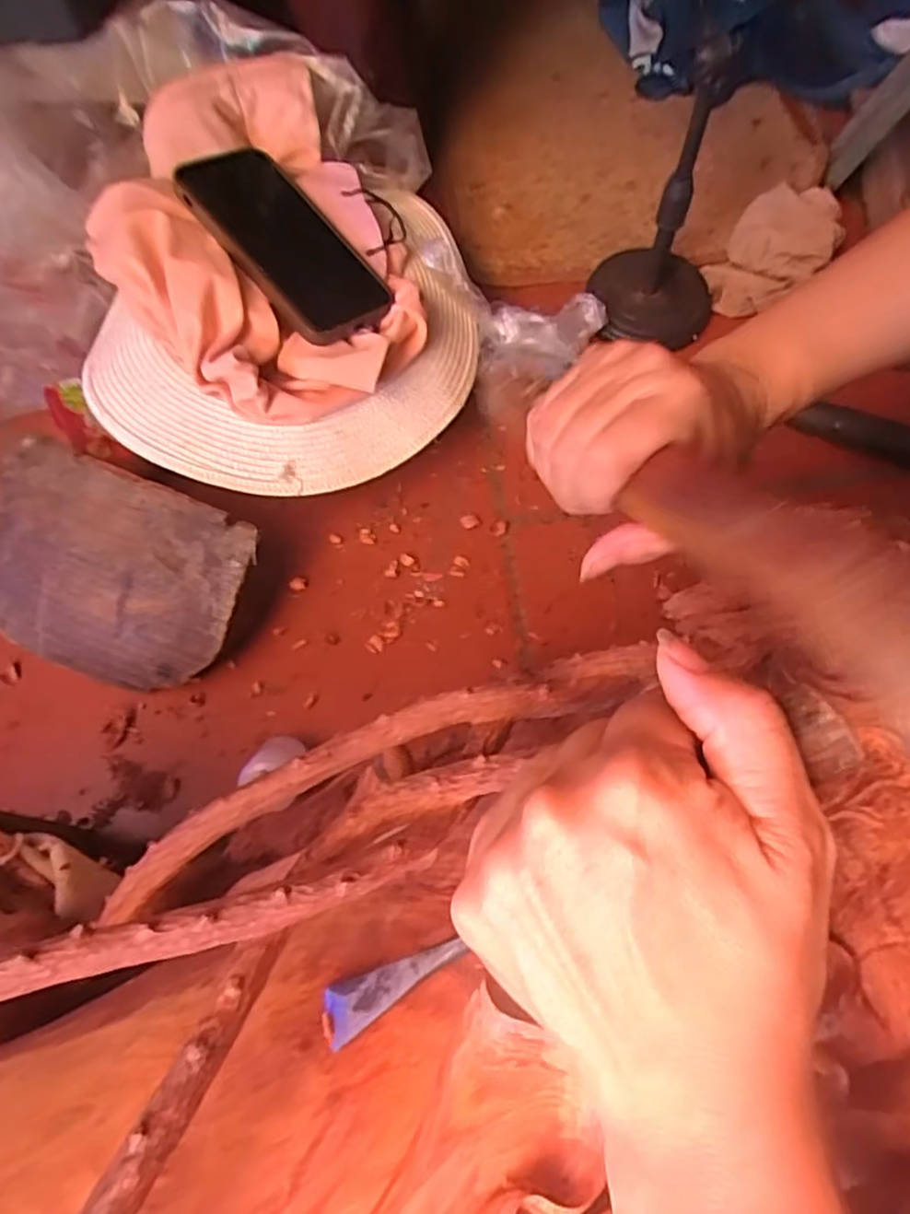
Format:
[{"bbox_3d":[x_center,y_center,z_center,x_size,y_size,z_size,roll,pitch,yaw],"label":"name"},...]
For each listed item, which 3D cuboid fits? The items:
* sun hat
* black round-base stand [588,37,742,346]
[{"bbox_3d":[-0.119,-0.237,0.503,0.266,0.112,0.315,18,67,8],"label":"sun hat"},{"bbox_3d":[0.175,-0.317,0.535,0.101,0.224,0.101,0,66,0],"label":"black round-base stand"}]

